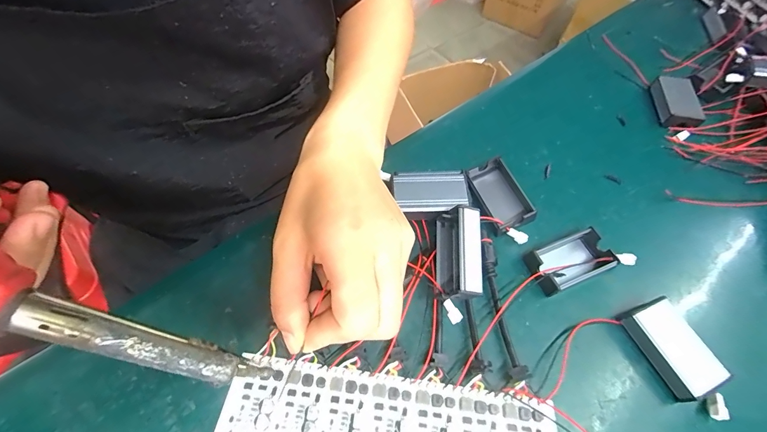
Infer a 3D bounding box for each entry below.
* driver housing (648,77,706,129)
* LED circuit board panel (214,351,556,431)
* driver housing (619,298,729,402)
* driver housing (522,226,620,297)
[{"bbox_3d":[0.266,-0.103,0.323,0.031,0.015,0.052,6,60,0],"label":"driver housing"},{"bbox_3d":[0.004,0.109,0.189,0.172,0.010,0.044,10,60,2],"label":"LED circuit board panel"},{"bbox_3d":[0.173,0.079,0.213,0.028,0.015,0.052,-21,63,-15],"label":"driver housing"},{"bbox_3d":[0.126,0.030,0.242,0.052,0.015,0.031,-18,63,-14],"label":"driver housing"}]

